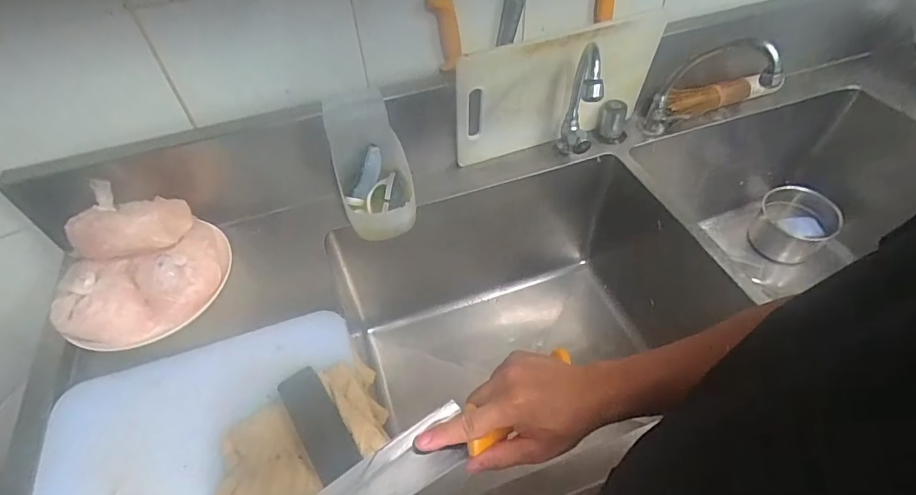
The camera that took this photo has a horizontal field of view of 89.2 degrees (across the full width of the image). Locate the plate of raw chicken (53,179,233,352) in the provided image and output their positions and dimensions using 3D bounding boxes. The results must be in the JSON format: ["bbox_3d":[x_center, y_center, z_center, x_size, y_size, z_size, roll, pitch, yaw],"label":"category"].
[{"bbox_3d":[-0.484,0.018,0.704,0.219,0.121,0.186,-16,51,-11],"label":"plate of raw chicken"}]

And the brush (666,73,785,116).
[{"bbox_3d":[0.559,-0.332,0.981,0.299,0.047,0.050,-18,51,-12],"label":"brush"}]

